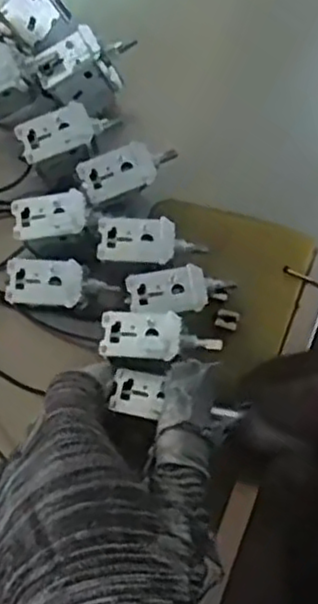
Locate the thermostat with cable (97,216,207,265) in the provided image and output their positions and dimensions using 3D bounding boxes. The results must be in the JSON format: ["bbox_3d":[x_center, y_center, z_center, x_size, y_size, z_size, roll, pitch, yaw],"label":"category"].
[{"bbox_3d":[-0.004,-0.030,0.368,0.054,0.021,0.023,5,78,0],"label":"thermostat with cable"}]

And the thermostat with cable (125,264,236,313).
[{"bbox_3d":[0.012,-0.005,0.364,0.054,0.018,0.022,-8,78,-2],"label":"thermostat with cable"}]

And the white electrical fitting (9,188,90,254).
[{"bbox_3d":[-0.057,-0.042,0.374,0.039,0.022,0.025,-9,78,-3],"label":"white electrical fitting"}]

